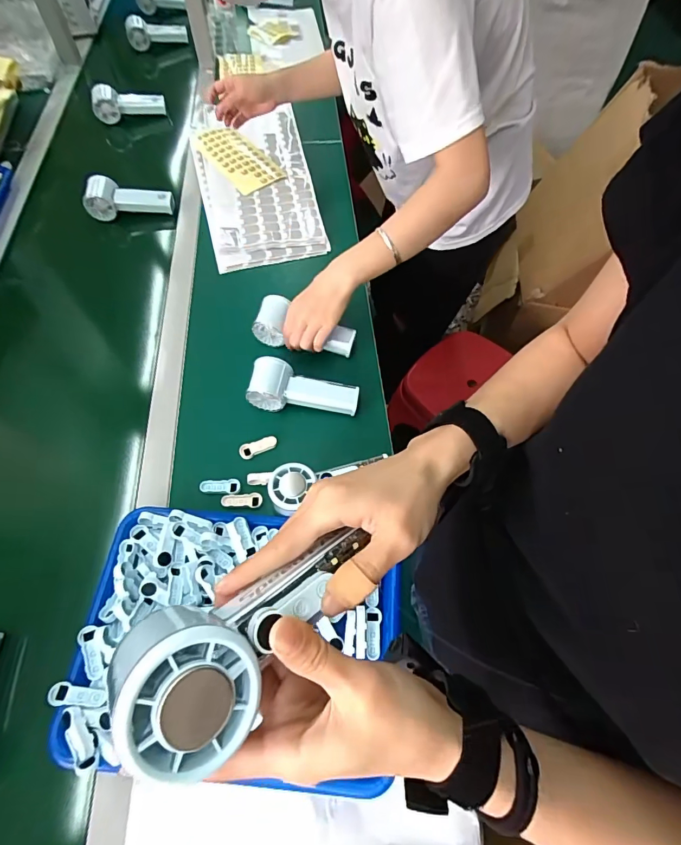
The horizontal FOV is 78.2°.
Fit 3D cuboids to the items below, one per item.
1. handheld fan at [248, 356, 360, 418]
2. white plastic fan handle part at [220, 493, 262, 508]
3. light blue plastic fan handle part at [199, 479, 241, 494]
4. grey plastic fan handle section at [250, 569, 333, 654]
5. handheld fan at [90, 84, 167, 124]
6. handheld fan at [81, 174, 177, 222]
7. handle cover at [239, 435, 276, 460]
[{"bbox_3d":[-0.050,-0.048,0.593,0.148,0.061,0.055,3,63,2],"label":"handheld fan"},{"bbox_3d":[-0.125,0.100,0.534,0.052,0.007,0.019,-2,63,0],"label":"white plastic fan handle part"},{"bbox_3d":[-0.156,0.082,0.543,0.050,0.007,0.019,4,63,3],"label":"light blue plastic fan handle part"},{"bbox_3d":[-0.023,0.092,0.206,0.047,0.009,0.017,-27,64,-31],"label":"grey plastic fan handle section"},{"bbox_3d":[-0.471,-0.706,0.935,0.161,0.070,0.040,1,63,1],"label":"handheld fan"},{"bbox_3d":[-0.396,-0.425,0.787,0.156,0.054,0.043,-6,63,-3],"label":"handheld fan"},{"bbox_3d":[-0.112,0.032,0.570,0.051,0.009,0.021,-21,64,-10],"label":"handle cover"}]

